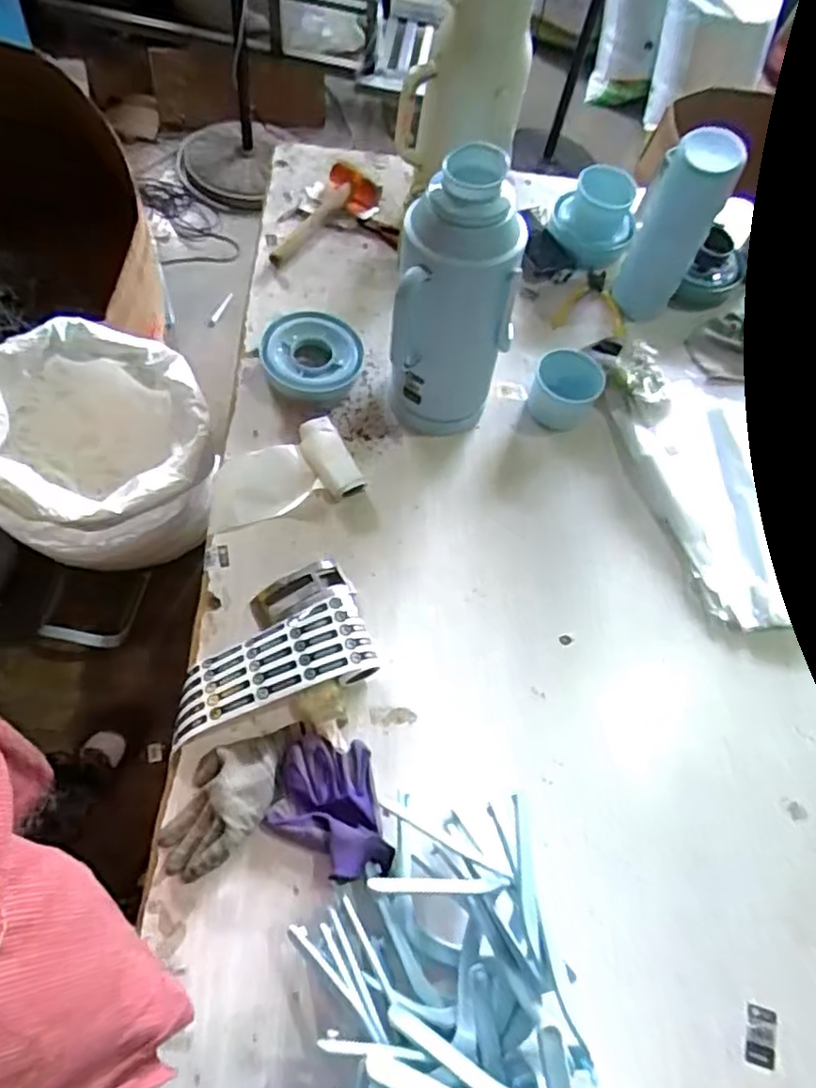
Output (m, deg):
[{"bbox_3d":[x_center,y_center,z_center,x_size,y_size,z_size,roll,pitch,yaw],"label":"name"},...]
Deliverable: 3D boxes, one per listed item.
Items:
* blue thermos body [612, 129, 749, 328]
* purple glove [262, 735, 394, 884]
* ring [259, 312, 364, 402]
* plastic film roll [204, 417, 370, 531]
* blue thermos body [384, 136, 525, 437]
[{"bbox_3d":[0.430,-0.513,1.087,0.103,0.298,0.100,29,65,6],"label":"blue thermos body"},{"bbox_3d":[-0.096,0.300,0.765,0.127,0.041,0.162,-11,67,-13],"label":"purple glove"},{"bbox_3d":[-0.150,-0.291,1.036,0.156,0.035,0.145,9,64,-4],"label":"ring"},{"bbox_3d":[-0.189,-0.095,0.967,0.226,0.048,0.123,-18,68,-15],"label":"plastic film roll"},{"bbox_3d":[0.061,-0.310,0.908,0.161,0.361,0.138,10,64,-3],"label":"blue thermos body"}]

